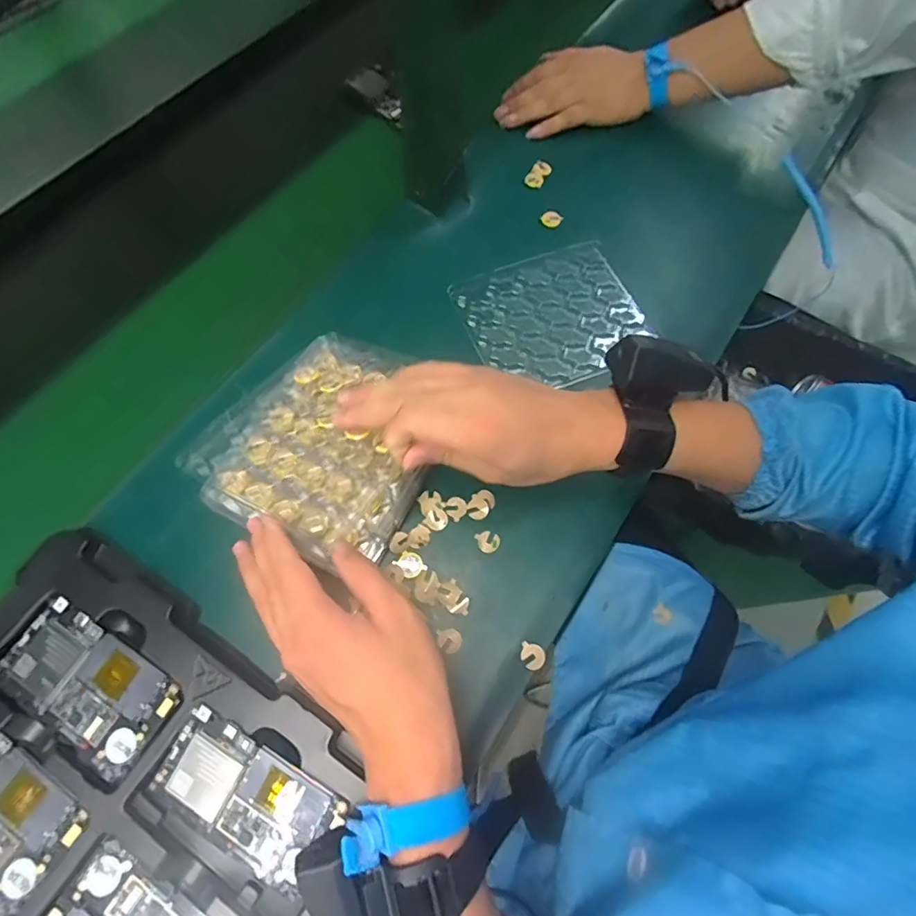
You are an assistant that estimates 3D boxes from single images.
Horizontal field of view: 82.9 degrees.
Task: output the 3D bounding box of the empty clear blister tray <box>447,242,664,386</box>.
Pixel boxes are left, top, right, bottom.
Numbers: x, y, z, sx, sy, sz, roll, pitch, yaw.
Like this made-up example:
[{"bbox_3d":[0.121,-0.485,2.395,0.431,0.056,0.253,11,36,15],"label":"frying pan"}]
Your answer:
[{"bbox_3d":[0.092,-0.139,0.505,0.160,0.011,0.143,-22,68,-11],"label":"empty clear blister tray"}]

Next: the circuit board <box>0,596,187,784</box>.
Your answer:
[{"bbox_3d":[-0.254,0.154,0.356,0.122,0.006,0.064,31,69,10],"label":"circuit board"}]

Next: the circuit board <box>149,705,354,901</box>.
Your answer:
[{"bbox_3d":[-0.136,0.217,0.335,0.116,0.006,0.062,32,85,11],"label":"circuit board"}]

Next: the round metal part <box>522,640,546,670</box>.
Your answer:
[{"bbox_3d":[0.056,0.147,0.386,0.017,0.004,0.019,9,67,1],"label":"round metal part"}]

